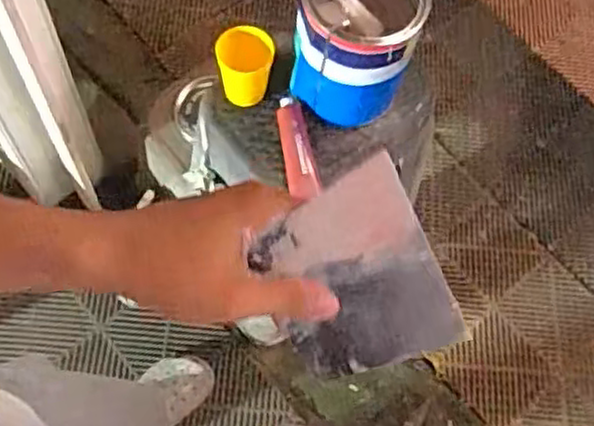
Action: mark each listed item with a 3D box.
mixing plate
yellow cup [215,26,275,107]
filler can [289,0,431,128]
[{"bbox_3d":[0.035,0.043,0.423,0.099,0.130,0.009,-24,27,6],"label":"mixing plate"},{"bbox_3d":[-0.073,-0.212,1.042,0.081,0.078,0.083,-9,67,-8],"label":"yellow cup"},{"bbox_3d":[0.084,-0.238,1.012,0.153,0.209,0.160,2,66,-4],"label":"filler can"}]

